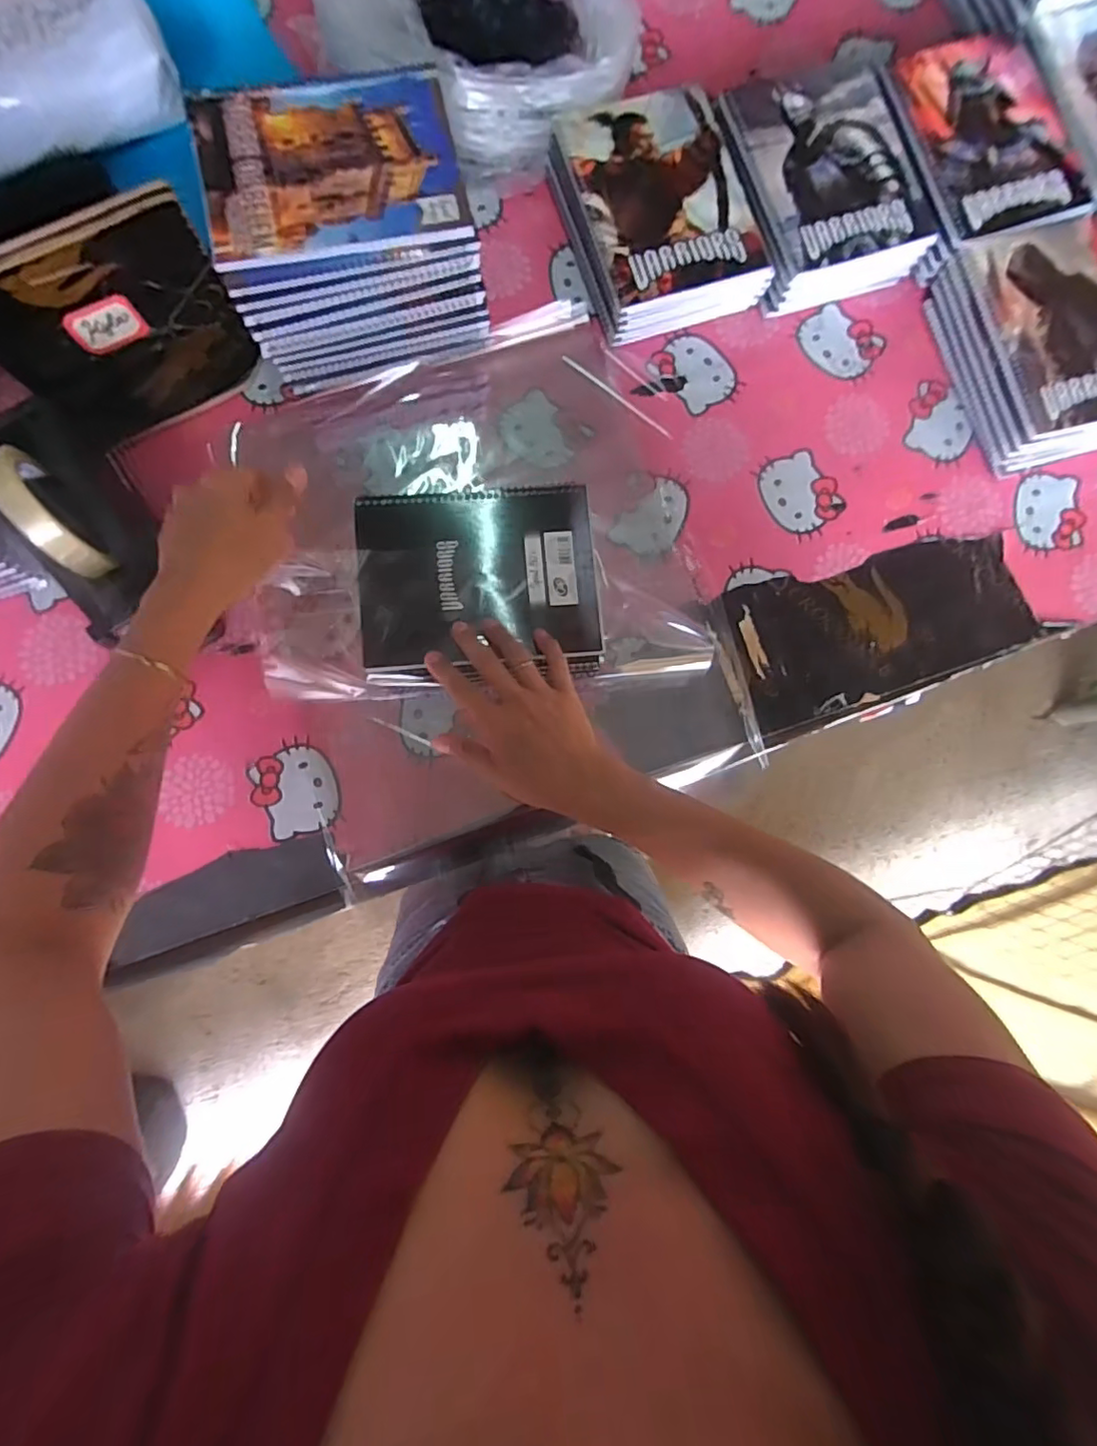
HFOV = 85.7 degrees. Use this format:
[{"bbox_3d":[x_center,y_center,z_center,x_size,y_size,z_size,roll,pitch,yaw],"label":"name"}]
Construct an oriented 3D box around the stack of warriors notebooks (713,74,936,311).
[{"bbox_3d":[0.265,-0.525,0.585,0.169,0.052,0.213,-20,87,-5],"label":"stack of warriors notebooks"}]

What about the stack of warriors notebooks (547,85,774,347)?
[{"bbox_3d":[0.106,-0.482,0.573,0.161,0.056,0.221,-22,87,-5],"label":"stack of warriors notebooks"}]

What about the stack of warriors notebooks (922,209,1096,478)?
[{"bbox_3d":[0.496,-0.375,0.584,0.174,0.058,0.222,-17,87,-5],"label":"stack of warriors notebooks"}]

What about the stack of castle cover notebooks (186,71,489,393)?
[{"bbox_3d":[-0.171,-0.425,0.520,0.198,0.117,0.173,-13,86,-5],"label":"stack of castle cover notebooks"}]

